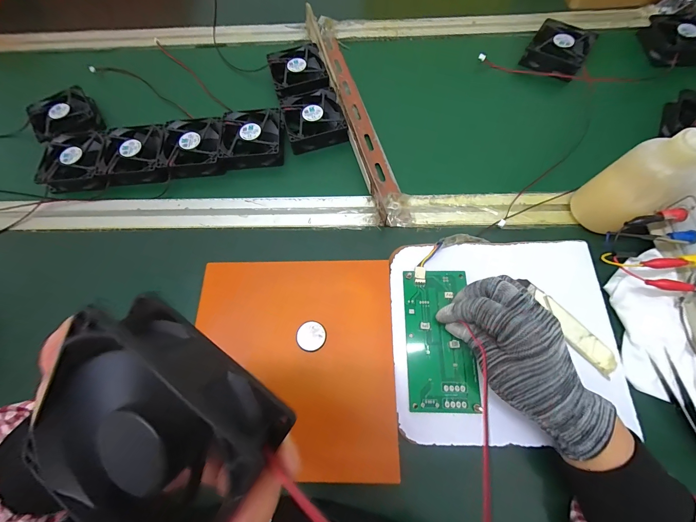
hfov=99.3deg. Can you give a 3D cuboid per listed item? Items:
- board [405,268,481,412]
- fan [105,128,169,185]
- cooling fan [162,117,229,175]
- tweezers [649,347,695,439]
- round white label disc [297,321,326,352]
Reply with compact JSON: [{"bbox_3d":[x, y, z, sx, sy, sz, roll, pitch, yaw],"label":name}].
[{"bbox_3d":[0.089,0.075,0.290,0.065,0.009,0.134,-3,71,-1],"label":"board"},{"bbox_3d":[-0.285,-0.148,0.404,0.080,0.028,0.085,-10,64,-4],"label":"fan"},{"bbox_3d":[-0.207,-0.156,0.404,0.080,0.027,0.082,-12,64,-5],"label":"cooling fan"},{"bbox_3d":[0.309,0.142,0.261,0.018,0.009,0.117,-13,64,-5],"label":"tweezers"},{"bbox_3d":[-0.036,0.075,0.293,0.028,0.004,0.029,0,63,1],"label":"round white label disc"}]

